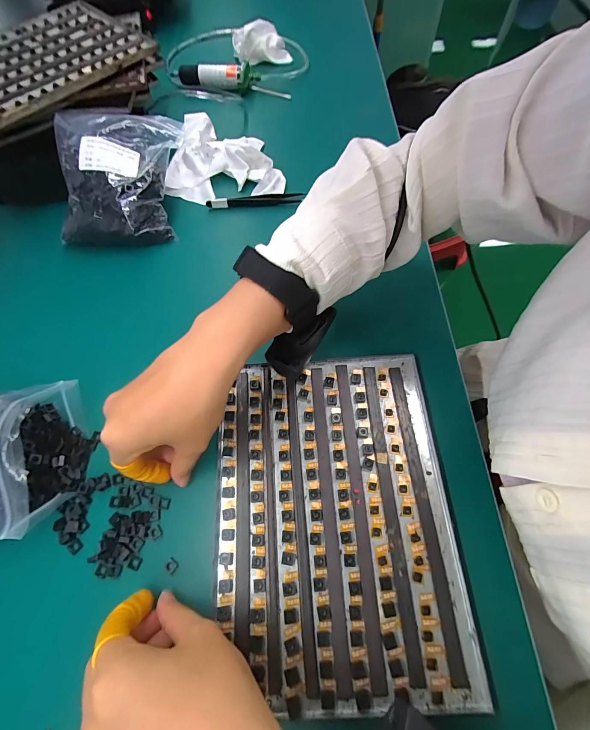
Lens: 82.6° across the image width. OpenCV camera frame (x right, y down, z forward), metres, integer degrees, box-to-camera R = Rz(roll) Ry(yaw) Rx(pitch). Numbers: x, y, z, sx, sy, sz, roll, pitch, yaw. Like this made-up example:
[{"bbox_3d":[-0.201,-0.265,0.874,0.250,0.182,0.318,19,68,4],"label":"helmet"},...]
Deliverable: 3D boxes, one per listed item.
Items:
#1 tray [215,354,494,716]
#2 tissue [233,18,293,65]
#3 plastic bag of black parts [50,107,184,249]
[{"bbox_3d":[0.029,0.110,0.268,0.180,0.006,0.243,-4,65,2],"label":"tray"},{"bbox_3d":[-0.057,-0.528,0.549,0.095,0.046,0.030,4,65,5],"label":"tissue"},{"bbox_3d":[-0.209,-0.225,0.397,0.127,0.073,0.154,1,65,4],"label":"plastic bag of black parts"}]

